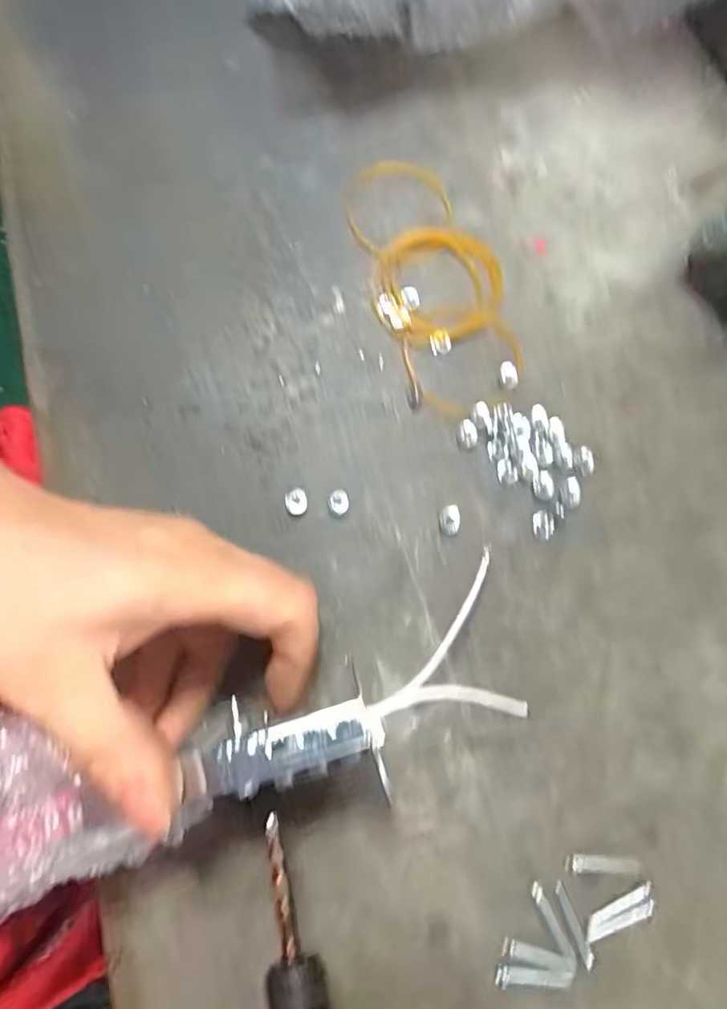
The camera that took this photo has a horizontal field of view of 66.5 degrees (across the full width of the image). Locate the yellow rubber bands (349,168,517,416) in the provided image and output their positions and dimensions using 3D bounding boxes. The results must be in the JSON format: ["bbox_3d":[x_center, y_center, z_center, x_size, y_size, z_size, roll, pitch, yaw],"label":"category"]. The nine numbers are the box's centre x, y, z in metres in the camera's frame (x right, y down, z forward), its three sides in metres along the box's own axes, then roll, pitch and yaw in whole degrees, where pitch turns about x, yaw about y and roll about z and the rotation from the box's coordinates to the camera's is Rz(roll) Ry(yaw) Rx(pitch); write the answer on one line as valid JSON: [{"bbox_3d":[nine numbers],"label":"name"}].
[{"bbox_3d":[0.035,-0.107,0.263,0.062,0.004,0.134,-15,79,-4],"label":"yellow rubber bands"}]

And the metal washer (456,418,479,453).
[{"bbox_3d":[0.046,-0.031,0.246,0.009,0.004,0.013,-11,78,-3],"label":"metal washer"}]

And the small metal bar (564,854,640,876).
[{"bbox_3d":[0.091,0.137,0.210,0.027,0.004,0.006,2,78,0],"label":"small metal bar"}]

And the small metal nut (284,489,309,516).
[{"bbox_3d":[-0.029,-0.001,0.238,0.009,0.004,0.011,-14,78,-3],"label":"small metal nut"}]

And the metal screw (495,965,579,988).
[{"bbox_3d":[0.063,0.174,0.204,0.030,0.006,0.007,3,78,0],"label":"metal screw"}]

